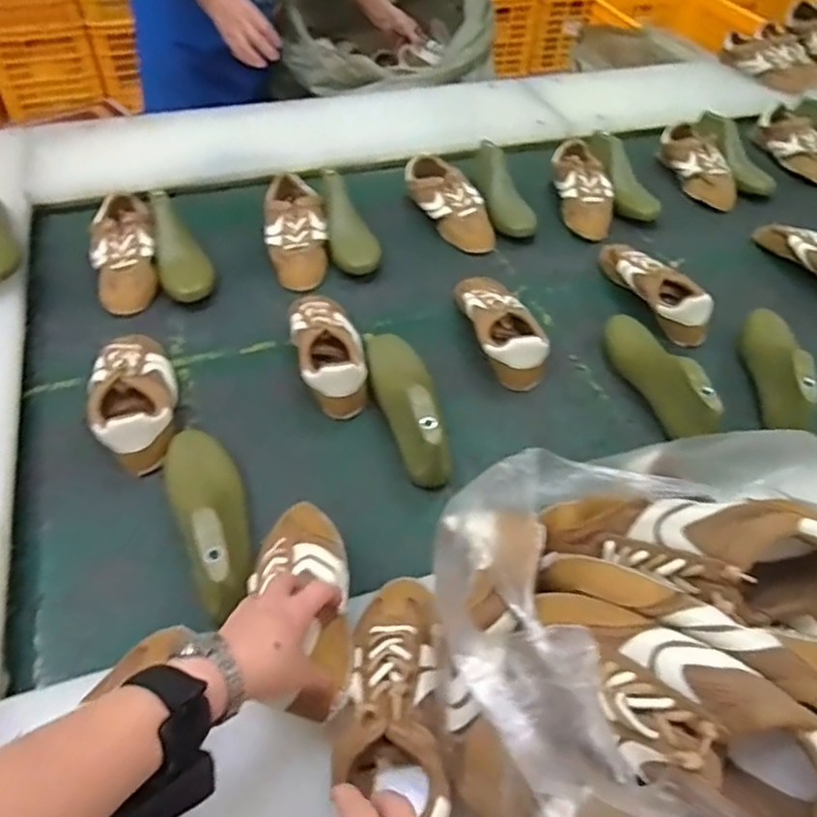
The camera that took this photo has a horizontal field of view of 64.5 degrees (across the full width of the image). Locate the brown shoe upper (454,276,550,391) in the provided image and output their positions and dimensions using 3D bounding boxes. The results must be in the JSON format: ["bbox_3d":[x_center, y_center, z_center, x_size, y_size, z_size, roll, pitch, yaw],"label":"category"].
[{"bbox_3d":[0.126,-0.124,0.924,0.088,0.073,0.229,-11,52,-11],"label":"brown shoe upper"}]

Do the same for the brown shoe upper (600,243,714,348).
[{"bbox_3d":[0.368,-0.193,0.989,0.074,0.062,0.237,-14,52,-14],"label":"brown shoe upper"}]

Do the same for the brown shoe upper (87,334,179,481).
[{"bbox_3d":[-0.339,-0.025,0.792,0.099,0.062,0.218,-9,51,-10],"label":"brown shoe upper"}]

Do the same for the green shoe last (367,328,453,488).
[{"bbox_3d":[-0.006,-0.022,0.805,0.073,0.090,0.275,-5,51,-7],"label":"green shoe last"}]

